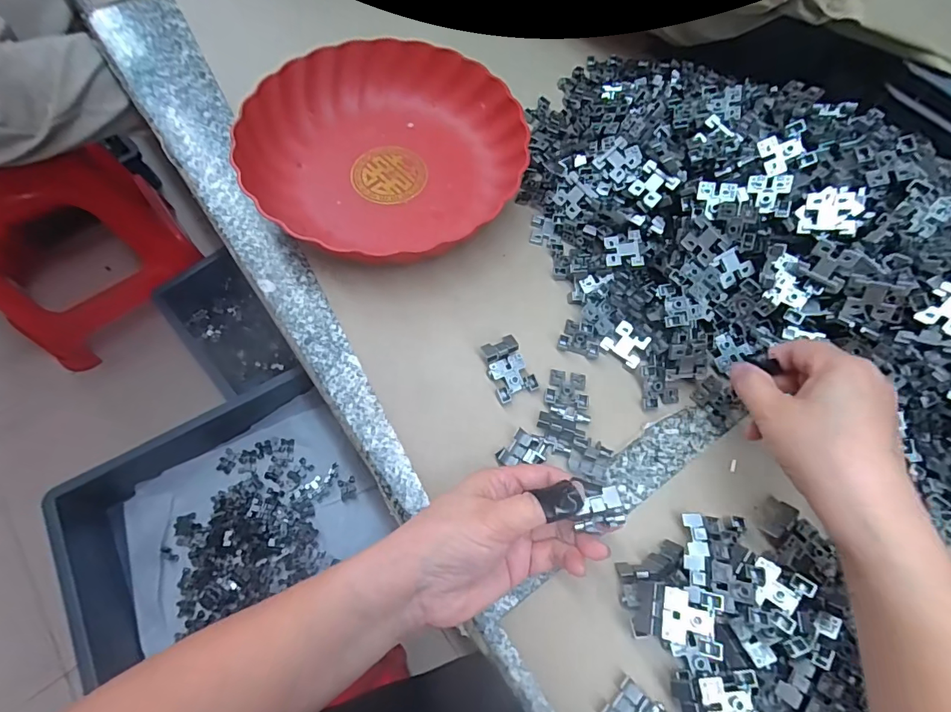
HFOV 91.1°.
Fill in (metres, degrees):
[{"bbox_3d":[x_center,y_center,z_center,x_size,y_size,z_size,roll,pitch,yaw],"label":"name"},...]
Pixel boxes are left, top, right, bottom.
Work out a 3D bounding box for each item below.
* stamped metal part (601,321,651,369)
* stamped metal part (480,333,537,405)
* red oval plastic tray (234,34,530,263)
[{"bbox_3d":[0.120,-0.009,0.372,0.031,0.009,0.029,37,87,12],"label":"stamped metal part"},{"bbox_3d":[0.025,0.010,0.359,0.032,0.010,0.045,-23,86,-12],"label":"stamped metal part"},{"bbox_3d":[-0.081,-0.186,0.423,0.236,0.050,0.233,-39,73,-18],"label":"red oval plastic tray"}]

